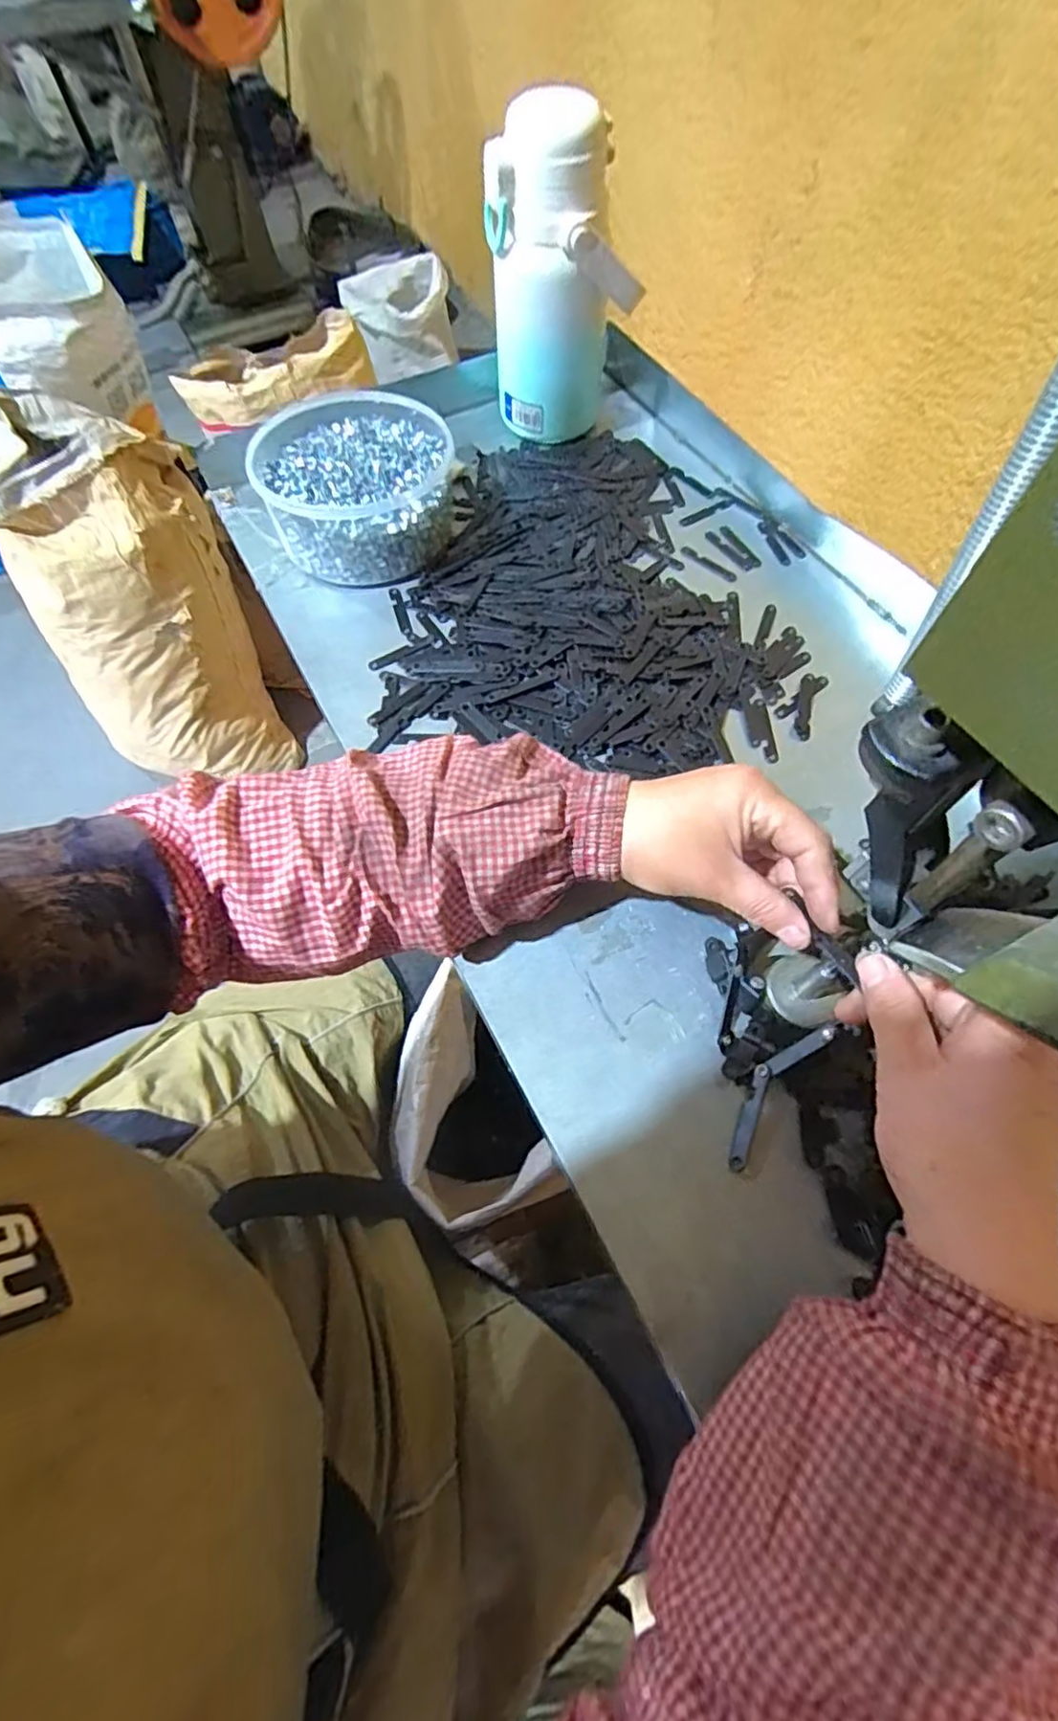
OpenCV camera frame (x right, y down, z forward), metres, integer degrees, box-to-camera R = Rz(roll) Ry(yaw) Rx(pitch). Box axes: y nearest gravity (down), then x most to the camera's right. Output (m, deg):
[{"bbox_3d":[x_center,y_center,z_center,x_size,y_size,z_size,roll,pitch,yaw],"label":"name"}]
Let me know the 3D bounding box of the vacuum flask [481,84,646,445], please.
[{"bbox_3d":[0.027,-0.446,0.512,0.093,0.199,0.078,36,68,18],"label":"vacuum flask"}]

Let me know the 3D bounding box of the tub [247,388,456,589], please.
[{"bbox_3d":[-0.133,-0.296,0.512,0.143,0.064,0.149,-7,62,-3],"label":"tub"}]

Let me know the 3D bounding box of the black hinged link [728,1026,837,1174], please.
[{"bbox_3d":[0.121,0.114,0.324,0.019,0.008,0.083,36,85,18],"label":"black hinged link"}]

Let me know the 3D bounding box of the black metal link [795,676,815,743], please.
[{"bbox_3d":[0.190,-0.106,0.443,0.010,0.004,0.055,12,63,7],"label":"black metal link"}]

